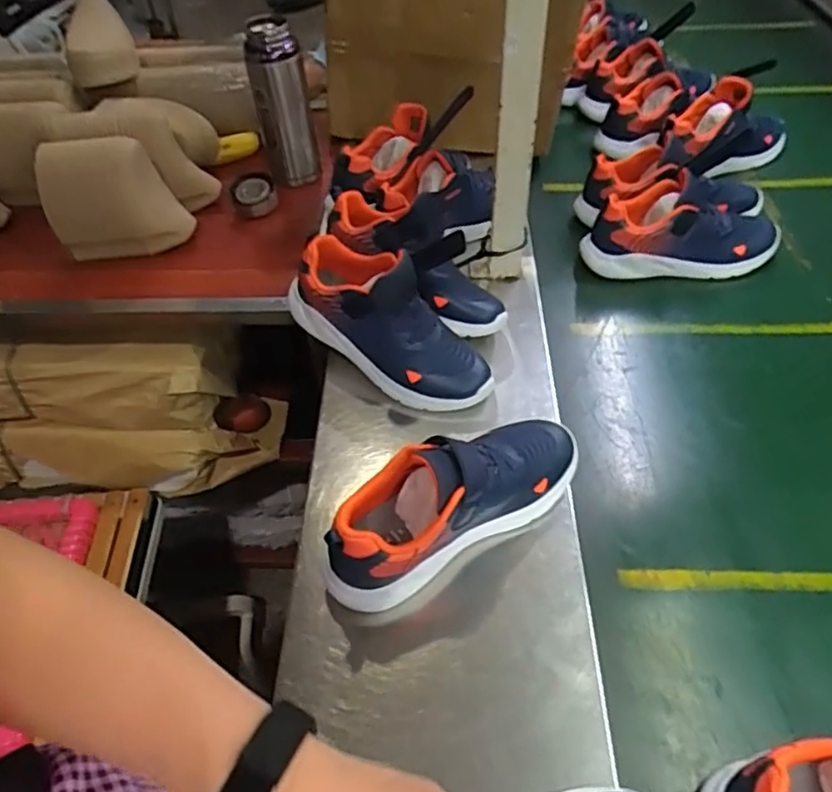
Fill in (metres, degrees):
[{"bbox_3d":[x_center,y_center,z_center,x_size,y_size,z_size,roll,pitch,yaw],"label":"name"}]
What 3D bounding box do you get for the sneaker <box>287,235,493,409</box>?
[{"bbox_3d":[-0.029,-0.086,0.701,0.258,0.147,0.089,39,59,12],"label":"sneaker"}]

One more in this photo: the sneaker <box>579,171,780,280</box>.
[{"bbox_3d":[0.370,-0.234,0.881,0.273,0.109,0.111,-3,48,0],"label":"sneaker"}]

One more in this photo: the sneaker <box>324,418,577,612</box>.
[{"bbox_3d":[0.038,0.086,0.572,0.260,0.096,0.081,-30,53,-22],"label":"sneaker"}]

